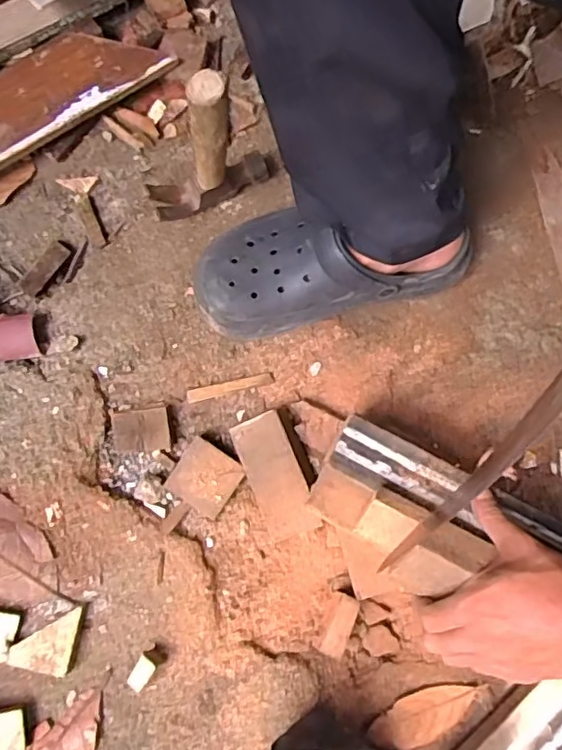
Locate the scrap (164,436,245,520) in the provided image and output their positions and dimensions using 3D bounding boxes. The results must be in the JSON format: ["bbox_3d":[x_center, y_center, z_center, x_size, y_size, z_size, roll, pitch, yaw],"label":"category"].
[{"bbox_3d":[-0.074,0.100,0.581,0.059,0.012,0.060,34,81,7],"label":"scrap"}]

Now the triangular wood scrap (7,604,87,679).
[{"bbox_3d":[-0.213,0.238,0.544,0.053,0.020,0.057,10,79,3],"label":"triangular wood scrap"}]

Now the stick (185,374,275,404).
[{"bbox_3d":[-0.051,0.012,0.604,0.088,0.005,0.012,-14,79,-2],"label":"stick"}]

